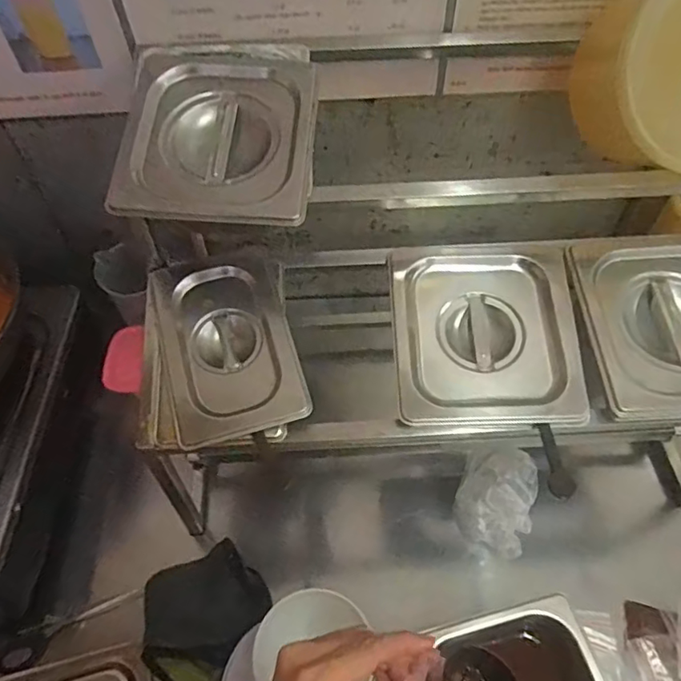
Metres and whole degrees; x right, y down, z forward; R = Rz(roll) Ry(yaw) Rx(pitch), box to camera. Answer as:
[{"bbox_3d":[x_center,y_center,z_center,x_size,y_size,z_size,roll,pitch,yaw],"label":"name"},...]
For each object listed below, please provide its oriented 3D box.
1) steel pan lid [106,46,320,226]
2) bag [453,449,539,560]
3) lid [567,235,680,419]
[{"bbox_3d":[-0.104,-0.186,0.489,0.162,0.025,0.194,3,68,1],"label":"steel pan lid"},{"bbox_3d":[0.175,0.179,0.636,0.080,0.044,0.105,18,57,14],"label":"bag"},{"bbox_3d":[0.308,-0.019,0.507,0.169,0.030,0.173,-3,66,2],"label":"lid"}]

